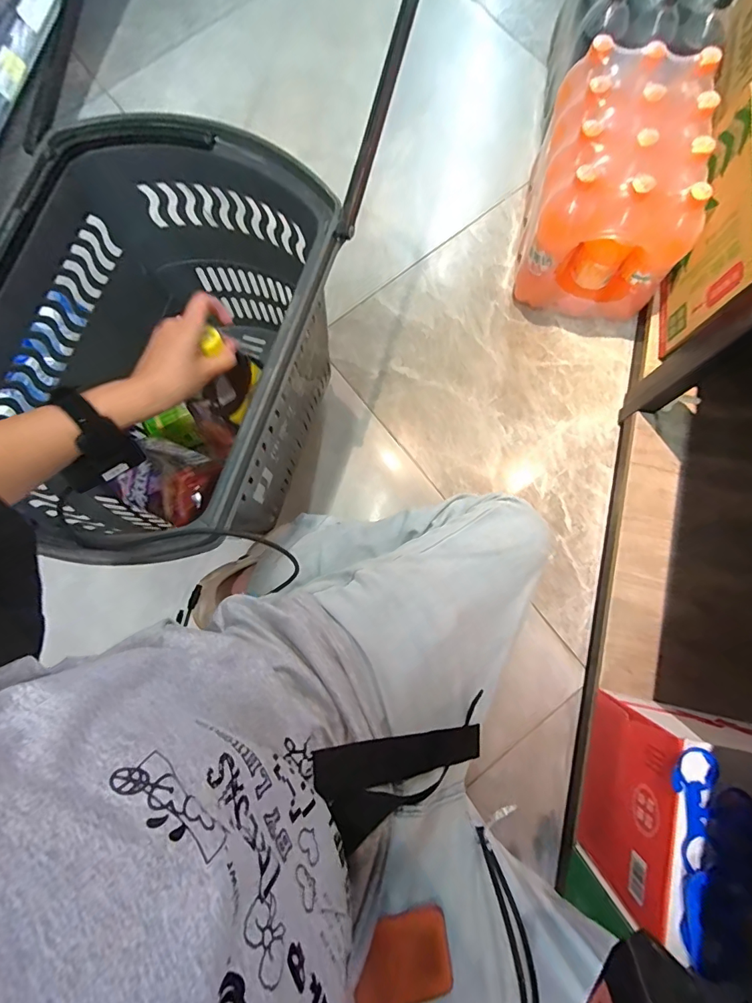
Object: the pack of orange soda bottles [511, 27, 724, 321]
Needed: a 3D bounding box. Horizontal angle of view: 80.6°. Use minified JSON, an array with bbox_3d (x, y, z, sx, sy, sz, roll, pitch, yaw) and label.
[{"bbox_3d":[0.394,-0.520,0.768,0.220,0.262,0.291,10,80,4],"label":"pack of orange soda bottles"}]

